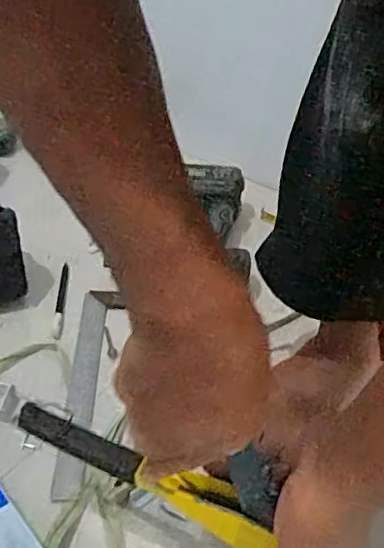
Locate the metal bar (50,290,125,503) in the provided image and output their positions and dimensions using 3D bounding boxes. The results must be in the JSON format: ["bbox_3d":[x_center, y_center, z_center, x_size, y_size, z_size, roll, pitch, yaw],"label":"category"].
[{"bbox_3d":[-0.122,0.112,0.710,0.036,0.009,0.307,5,38,-3],"label":"metal bar"}]

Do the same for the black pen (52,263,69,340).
[{"bbox_3d":[-0.172,0.036,0.810,0.012,0.017,0.138,2,38,-7],"label":"black pen"}]

